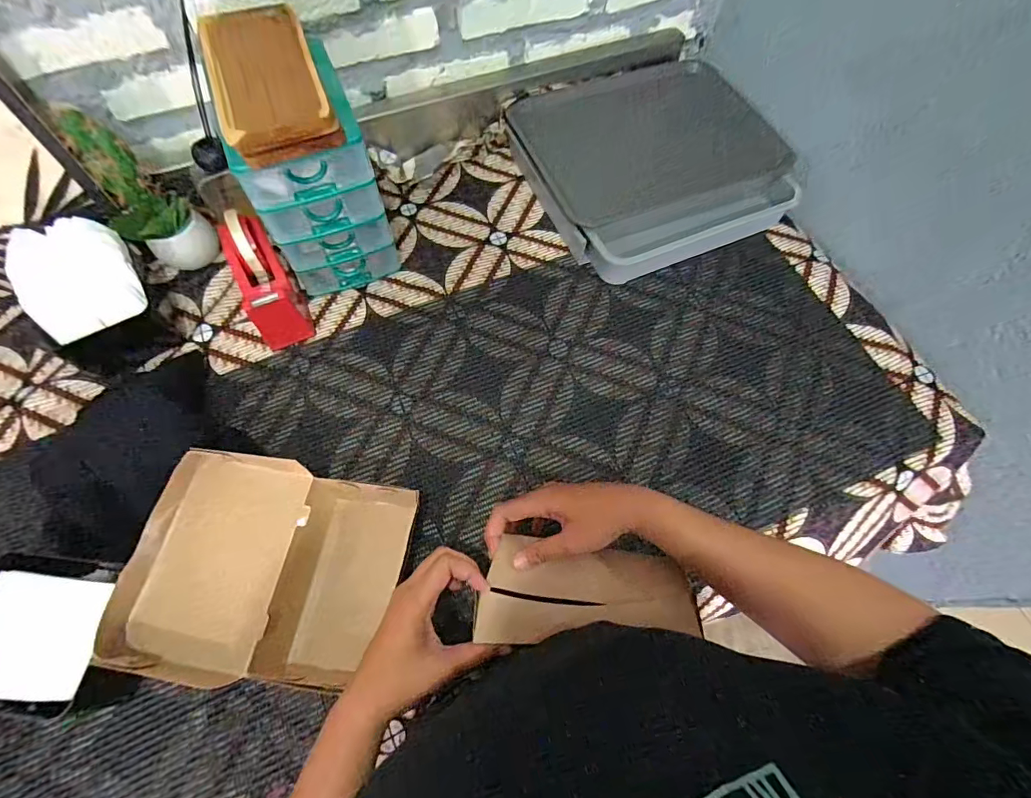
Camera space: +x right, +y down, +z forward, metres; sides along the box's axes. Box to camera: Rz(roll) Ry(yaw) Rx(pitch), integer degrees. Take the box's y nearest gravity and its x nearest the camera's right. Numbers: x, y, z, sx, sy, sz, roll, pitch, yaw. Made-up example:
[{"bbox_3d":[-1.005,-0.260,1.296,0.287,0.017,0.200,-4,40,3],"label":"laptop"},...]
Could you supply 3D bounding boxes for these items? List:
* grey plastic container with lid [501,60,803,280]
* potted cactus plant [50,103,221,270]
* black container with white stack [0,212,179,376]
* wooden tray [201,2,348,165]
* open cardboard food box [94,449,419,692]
[{"bbox_3d":[0.204,-0.360,0.697,0.350,0.073,0.324,-21,66,-10],"label":"grey plastic container with lid"},{"bbox_3d":[-0.464,-0.248,0.565,0.072,0.191,0.081,34,69,15],"label":"potted cactus plant"},{"bbox_3d":[-0.497,-0.118,0.547,0.117,0.119,0.133,-32,69,-15],"label":"black container with white stack"},{"bbox_3d":[-0.250,-0.319,0.464,0.098,0.046,0.183,-22,68,-11],"label":"wooden tray"},{"bbox_3d":[-0.228,0.161,0.435,0.202,0.091,0.192,12,65,5],"label":"open cardboard food box"}]

